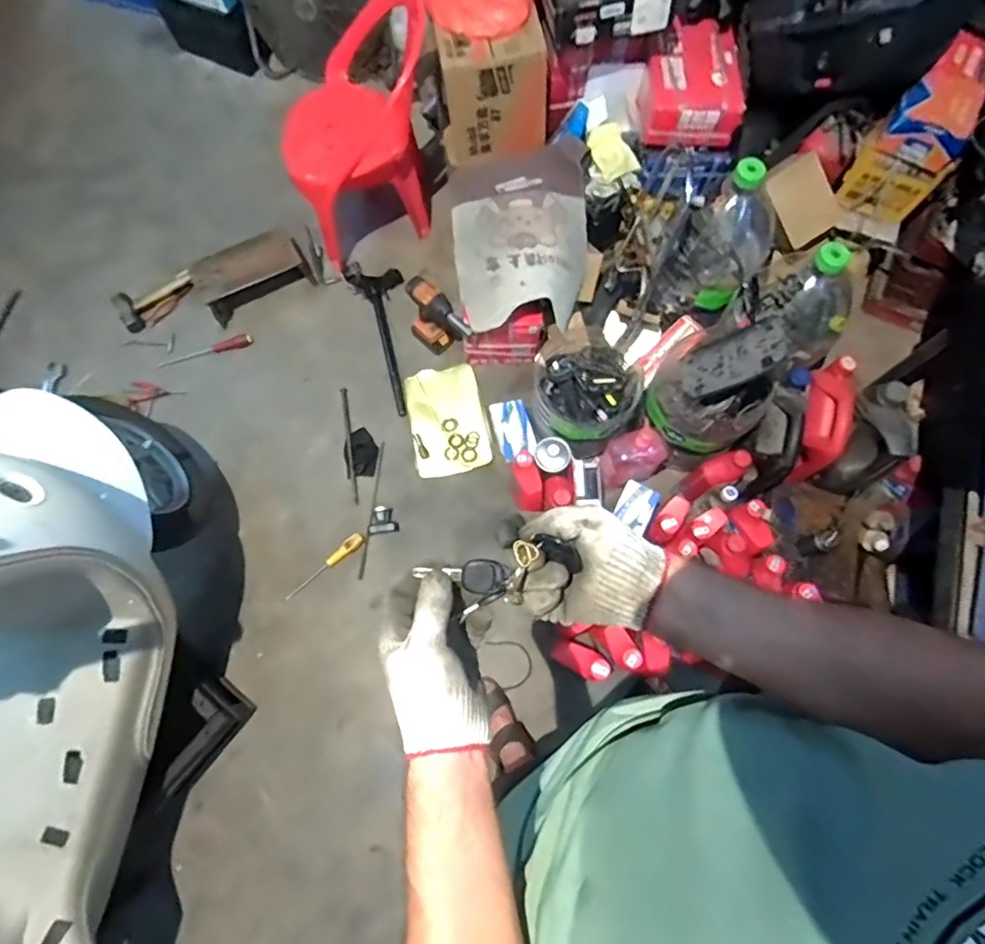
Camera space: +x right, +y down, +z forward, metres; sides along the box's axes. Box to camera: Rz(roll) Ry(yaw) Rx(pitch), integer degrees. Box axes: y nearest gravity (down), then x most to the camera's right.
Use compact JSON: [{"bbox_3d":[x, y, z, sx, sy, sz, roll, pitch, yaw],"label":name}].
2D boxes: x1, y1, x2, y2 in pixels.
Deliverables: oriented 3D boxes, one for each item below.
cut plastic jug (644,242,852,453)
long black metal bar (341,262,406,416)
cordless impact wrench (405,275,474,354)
[{"bbox_3d":[0.573,-0.294,1.215,0.499,0.250,0.256,-43,76,-11],"label":"cut plastic jug"},{"bbox_3d":[-0.294,-0.423,1.598,0.153,0.082,0.503,-19,73,-5],"label":"long black metal bar"},{"bbox_3d":[-0.132,-0.405,1.505,0.222,0.264,0.084,31,76,10],"label":"cordless impact wrench"}]

